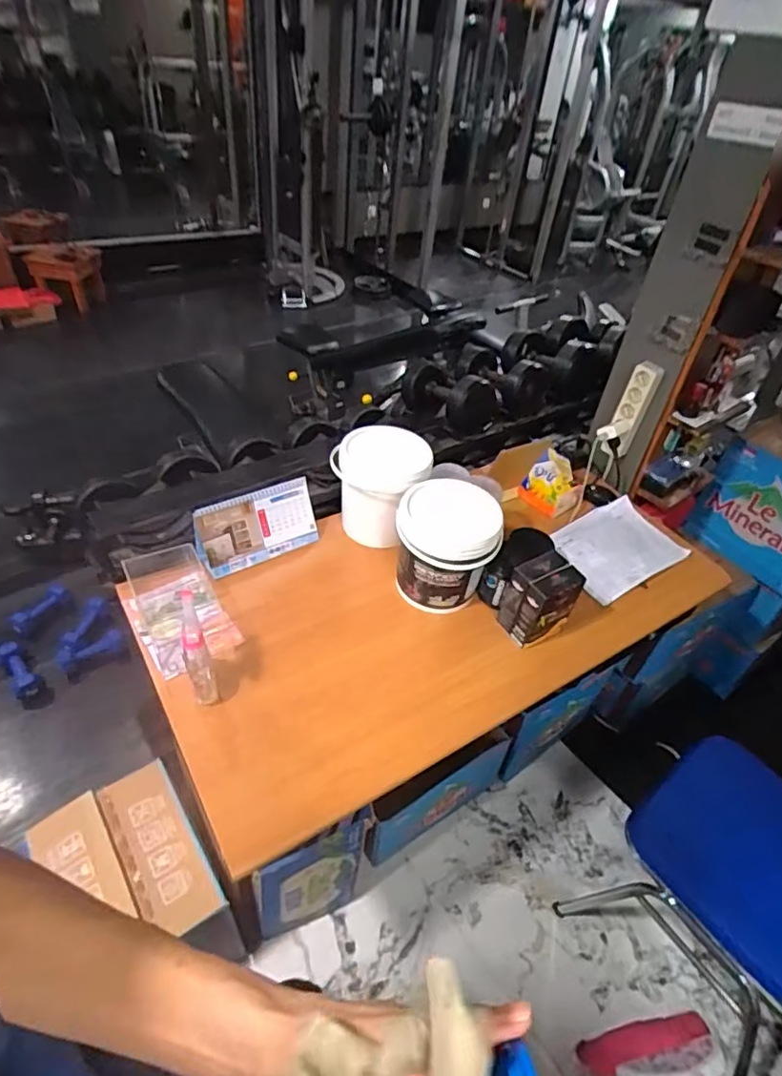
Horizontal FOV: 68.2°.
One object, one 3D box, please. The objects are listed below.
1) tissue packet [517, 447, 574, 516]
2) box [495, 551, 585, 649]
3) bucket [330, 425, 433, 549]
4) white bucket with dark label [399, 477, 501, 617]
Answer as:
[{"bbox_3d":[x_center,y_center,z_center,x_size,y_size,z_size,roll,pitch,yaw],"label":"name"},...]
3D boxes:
[{"bbox_3d":[0.412,-0.149,1.529,0.117,0.046,0.169,29,81,25],"label":"tissue packet"},{"bbox_3d":[0.290,0.125,1.146,0.126,0.168,0.092,-16,46,-24],"label":"box"},{"bbox_3d":[-0.023,-0.114,1.329,0.203,0.224,0.206,4,42,-3],"label":"bucket"},{"bbox_3d":[0.106,0.029,1.183,0.191,0.217,0.212,6,41,-1],"label":"white bucket with dark label"}]

